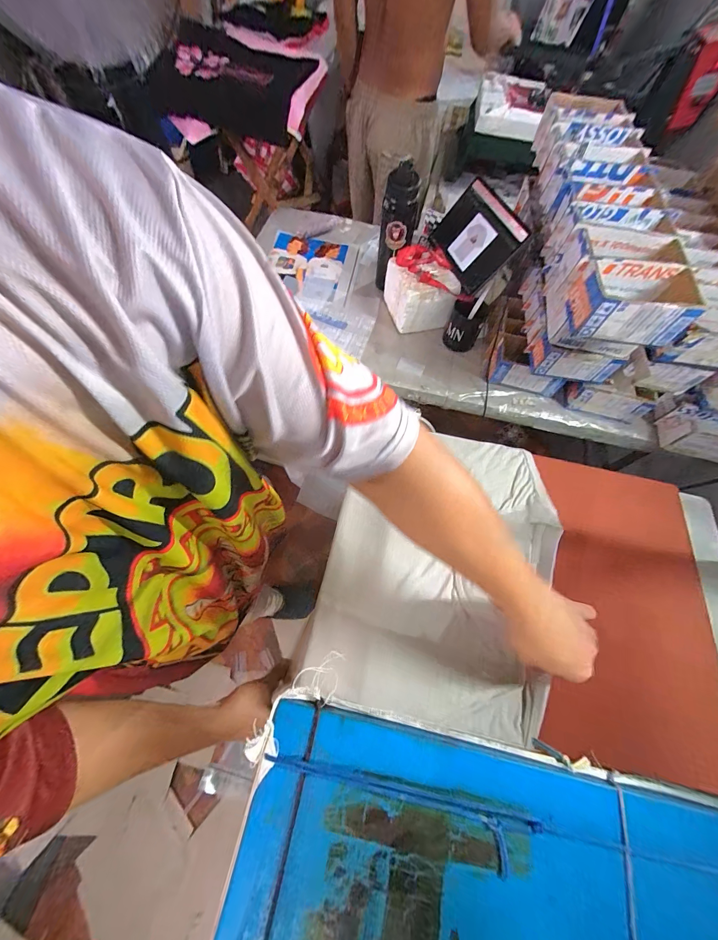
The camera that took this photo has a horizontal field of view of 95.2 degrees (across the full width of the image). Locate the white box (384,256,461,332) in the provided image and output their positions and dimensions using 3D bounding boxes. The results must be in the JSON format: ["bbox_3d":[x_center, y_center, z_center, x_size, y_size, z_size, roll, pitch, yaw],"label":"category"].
[{"bbox_3d":[0.150,-0.425,0.801,0.144,0.116,0.148,-11,68,-8],"label":"white box"}]

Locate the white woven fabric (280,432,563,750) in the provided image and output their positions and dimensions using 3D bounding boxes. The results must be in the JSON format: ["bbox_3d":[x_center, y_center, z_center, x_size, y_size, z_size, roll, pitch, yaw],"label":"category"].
[{"bbox_3d":[0.112,0.119,0.461,0.292,0.039,0.406,16,68,4],"label":"white woven fabric"}]

